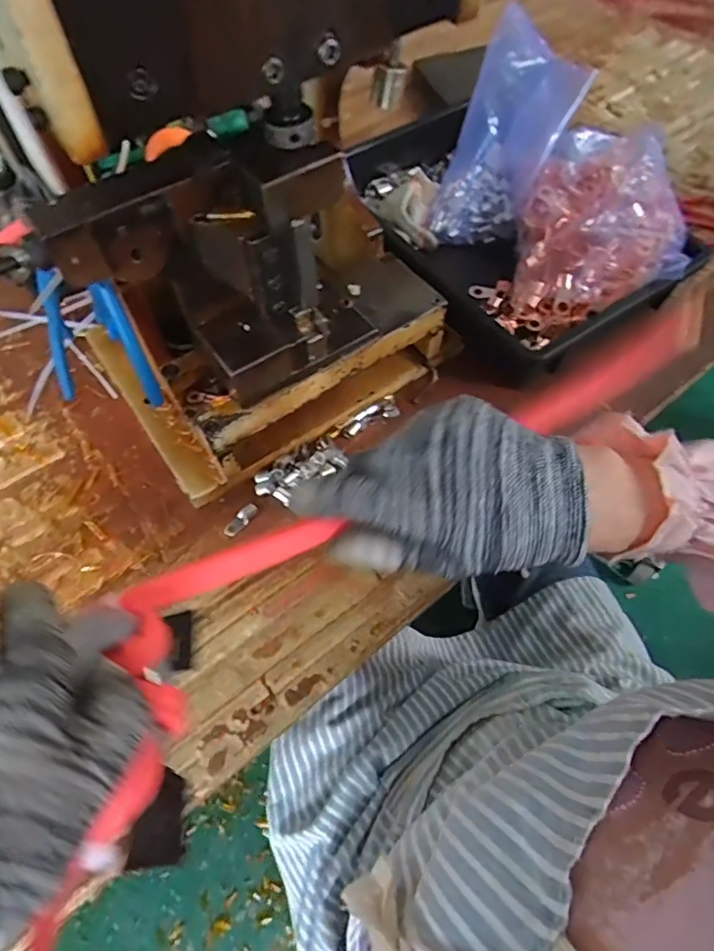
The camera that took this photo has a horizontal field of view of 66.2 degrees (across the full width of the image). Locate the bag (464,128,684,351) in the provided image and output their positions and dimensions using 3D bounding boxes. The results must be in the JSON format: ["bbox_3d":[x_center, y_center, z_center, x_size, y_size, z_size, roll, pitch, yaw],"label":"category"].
[{"bbox_3d":[0.235,-0.236,0.558,0.176,0.096,0.253,29,63,16],"label":"bag"}]

